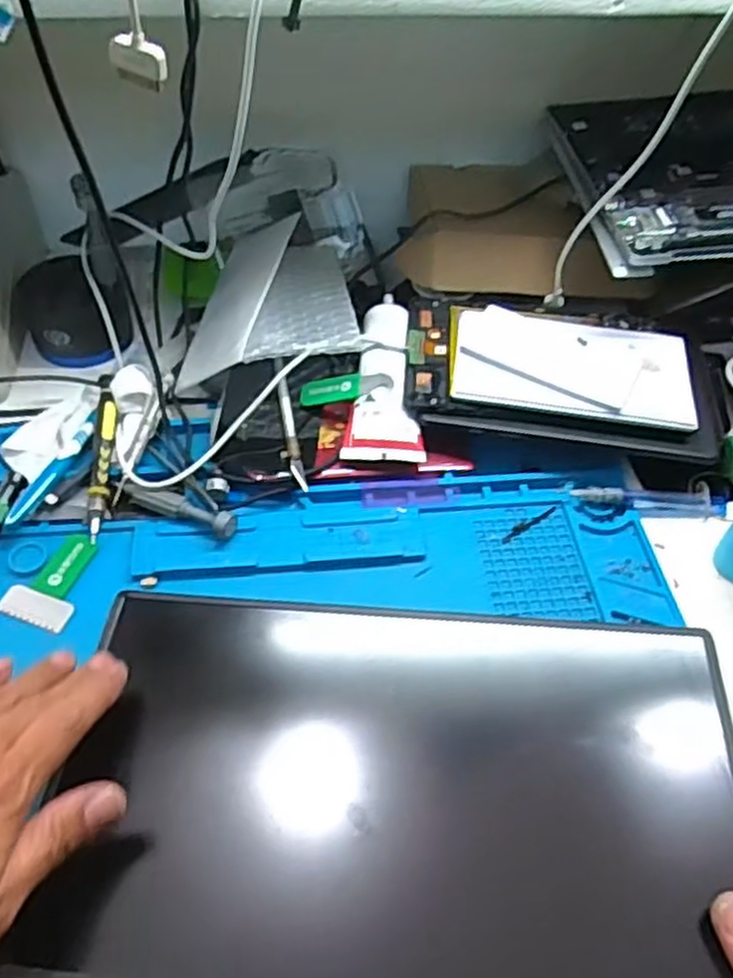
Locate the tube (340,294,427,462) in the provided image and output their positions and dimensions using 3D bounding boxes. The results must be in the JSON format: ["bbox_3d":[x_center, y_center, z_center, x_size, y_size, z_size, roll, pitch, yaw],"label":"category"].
[{"bbox_3d":[0.018,-0.086,0.574,0.056,0.041,0.167,5,50,1],"label":"tube"}]

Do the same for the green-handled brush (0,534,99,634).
[{"bbox_3d":[-0.196,0.055,0.475,0.044,0.004,0.062,16,51,10],"label":"green-handled brush"}]

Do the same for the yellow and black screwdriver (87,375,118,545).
[{"bbox_3d":[-0.183,-0.023,0.521,0.017,0.014,0.125,-2,64,-5],"label":"yellow and black screwdriver"}]

